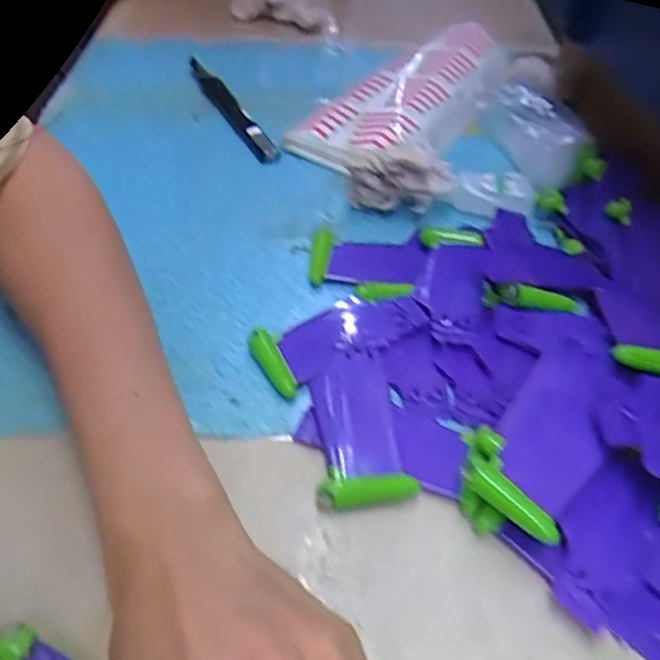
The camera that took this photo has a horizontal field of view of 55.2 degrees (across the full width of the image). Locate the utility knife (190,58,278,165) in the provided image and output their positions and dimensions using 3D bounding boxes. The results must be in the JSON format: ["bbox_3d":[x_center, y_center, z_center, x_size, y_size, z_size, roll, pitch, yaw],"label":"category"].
[{"bbox_3d":[-0.077,-0.173,0.495,0.021,0.017,0.151,-23,52,-22],"label":"utility knife"}]

